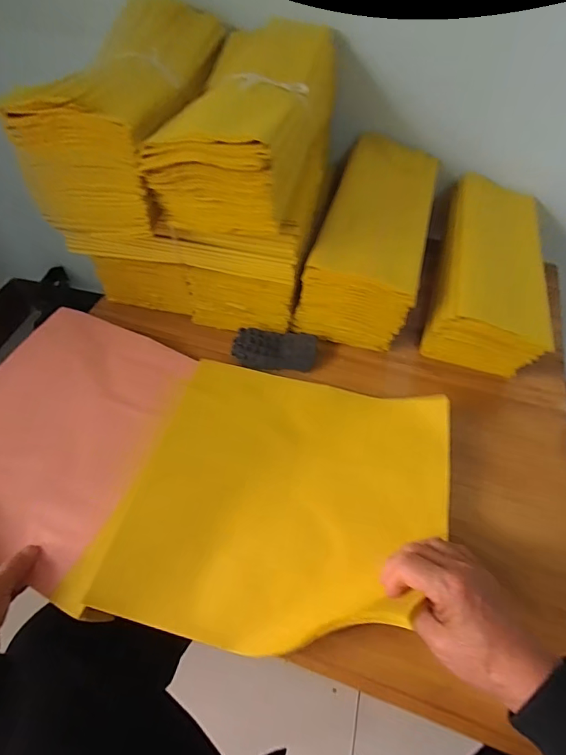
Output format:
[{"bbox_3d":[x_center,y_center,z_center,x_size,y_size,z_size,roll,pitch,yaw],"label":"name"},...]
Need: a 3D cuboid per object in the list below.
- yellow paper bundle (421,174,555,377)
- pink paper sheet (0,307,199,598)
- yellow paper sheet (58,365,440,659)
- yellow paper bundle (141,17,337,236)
[{"bbox_3d":[0.304,-0.160,0.606,0.137,0.097,0.306,15,55,10],"label":"yellow paper bundle"},{"bbox_3d":[-0.271,0.051,0.502,0.260,0.028,0.297,19,56,13],"label":"pink paper sheet"},{"bbox_3d":[-0.001,0.122,0.428,0.317,0.040,0.281,12,55,8],"label":"yellow paper sheet"},{"bbox_3d":[-0.027,-0.314,0.511,0.141,0.111,0.319,16,55,10],"label":"yellow paper bundle"}]

